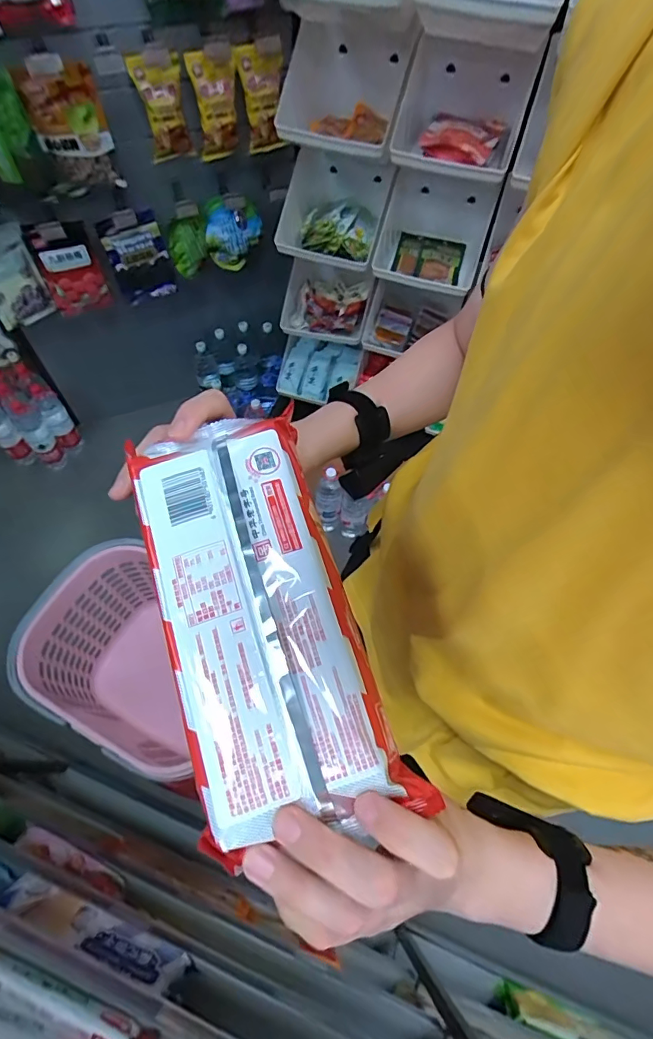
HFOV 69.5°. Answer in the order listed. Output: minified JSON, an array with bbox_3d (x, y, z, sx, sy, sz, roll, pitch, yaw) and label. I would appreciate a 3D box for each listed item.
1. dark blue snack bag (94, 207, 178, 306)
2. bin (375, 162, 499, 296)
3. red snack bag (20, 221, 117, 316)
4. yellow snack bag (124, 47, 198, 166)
[{"bbox_3d":[-0.543,-0.754,1.364,0.165,0.251,0.021,-18,63,-12],"label":"dark blue snack bag"},{"bbox_3d":[0.241,-0.644,1.089,0.227,0.175,0.275,18,62,7],"label":"bin"},{"bbox_3d":[-0.699,-0.683,1.295,0.153,0.271,0.059,-29,66,-17],"label":"red snack bag"},{"bbox_3d":[-0.397,-1.007,1.151,0.032,0.197,0.142,25,53,30],"label":"yellow snack bag"}]

